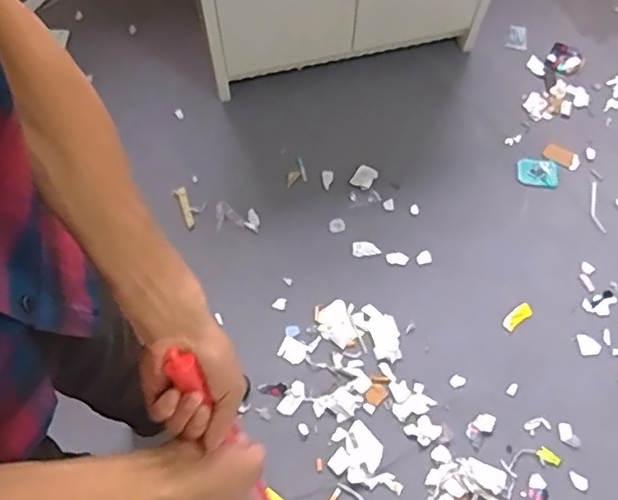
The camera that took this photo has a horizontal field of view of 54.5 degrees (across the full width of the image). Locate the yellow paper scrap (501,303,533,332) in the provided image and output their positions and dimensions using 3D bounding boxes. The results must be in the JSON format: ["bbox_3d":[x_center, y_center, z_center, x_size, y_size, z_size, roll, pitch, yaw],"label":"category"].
[{"bbox_3d":[0.512,0.165,1.479,0.087,0.009,0.036,-37,71,-12],"label":"yellow paper scrap"}]

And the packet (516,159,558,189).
[{"bbox_3d":[0.620,-0.209,1.625,0.105,0.014,0.078,1,68,3],"label":"packet"}]

